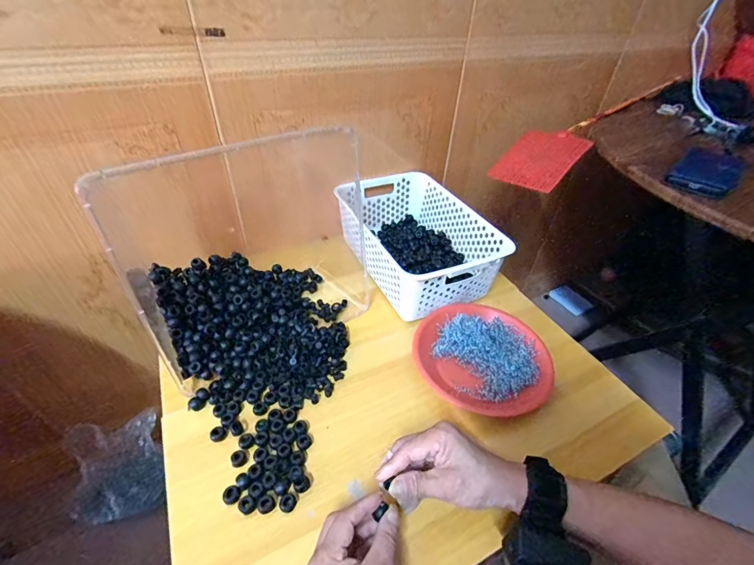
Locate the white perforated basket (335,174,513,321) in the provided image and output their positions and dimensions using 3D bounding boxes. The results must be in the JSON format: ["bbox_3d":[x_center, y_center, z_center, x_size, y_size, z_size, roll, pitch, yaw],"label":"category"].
[{"bbox_3d":[0.070,-0.085,0.684,0.201,0.096,0.307,-15,45,-20],"label":"white perforated basket"}]

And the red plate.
[{"bbox_3d":[0.152,0.107,0.539,0.186,0.029,0.182,2,41,-2],"label":"red plate"}]

